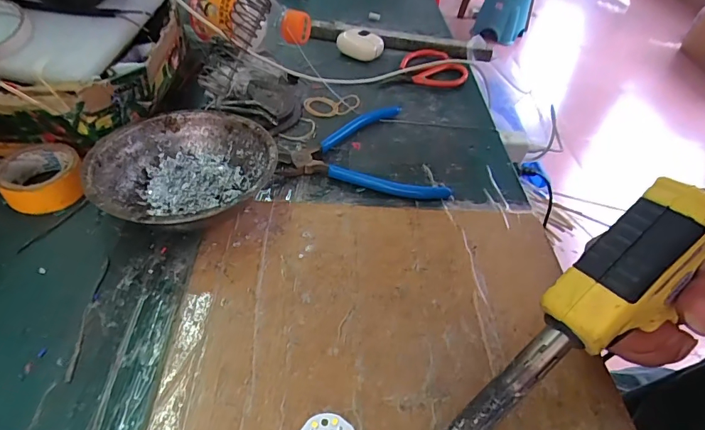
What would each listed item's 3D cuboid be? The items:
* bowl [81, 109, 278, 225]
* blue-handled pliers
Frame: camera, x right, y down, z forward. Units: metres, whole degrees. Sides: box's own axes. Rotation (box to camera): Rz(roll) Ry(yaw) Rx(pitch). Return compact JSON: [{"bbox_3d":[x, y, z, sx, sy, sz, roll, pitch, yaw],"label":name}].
[{"bbox_3d":[-0.120,-0.027,0.308,0.119,0.042,0.120,3,46,-3],"label":"bowl"},{"bbox_3d":[0.019,-0.066,0.388,0.137,0.012,0.125,8,46,1],"label":"blue-handled pliers"}]

